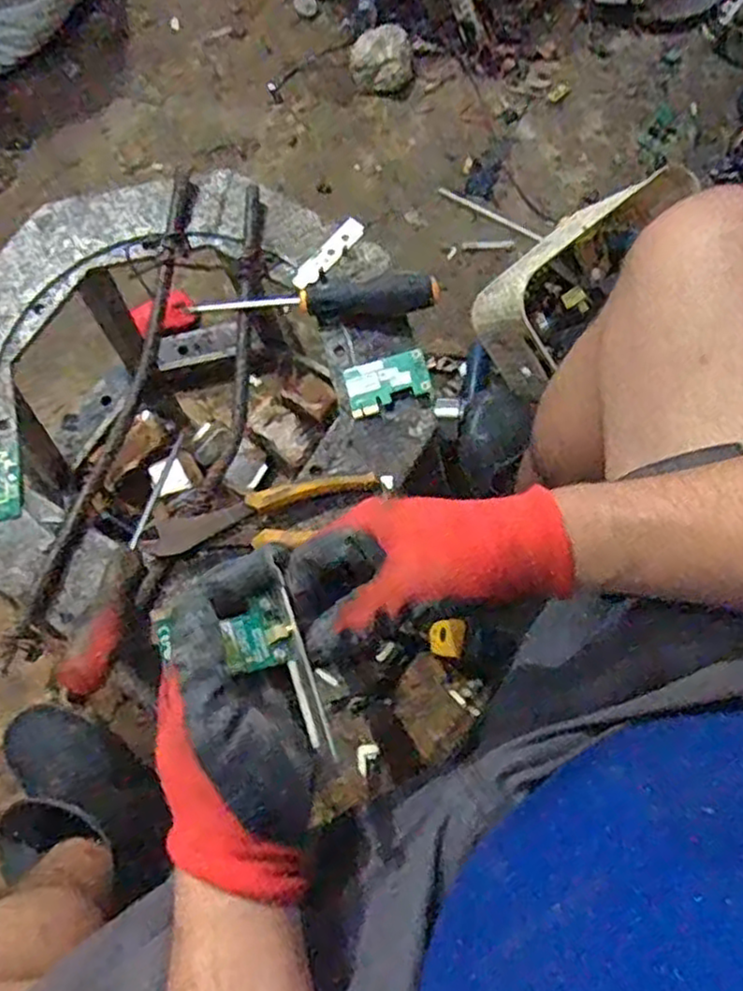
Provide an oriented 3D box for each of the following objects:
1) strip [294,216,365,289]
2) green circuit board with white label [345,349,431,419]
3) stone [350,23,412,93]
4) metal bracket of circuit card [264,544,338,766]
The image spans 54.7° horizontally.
[{"bbox_3d":[-0.036,-0.204,0.607,0.019,0.004,0.078,38,76,11],"label":"strip"},{"bbox_3d":[0.013,-0.089,0.566,0.064,0.010,0.039,-17,73,-6],"label":"green circuit board with white label"},{"bbox_3d":[0.015,-0.647,1.073,0.091,0.076,0.073,-10,73,-4],"label":"stone"},{"bbox_3d":[-0.037,0.092,0.376,0.013,0.016,0.088,-16,73,-6],"label":"metal bracket of circuit card"}]

